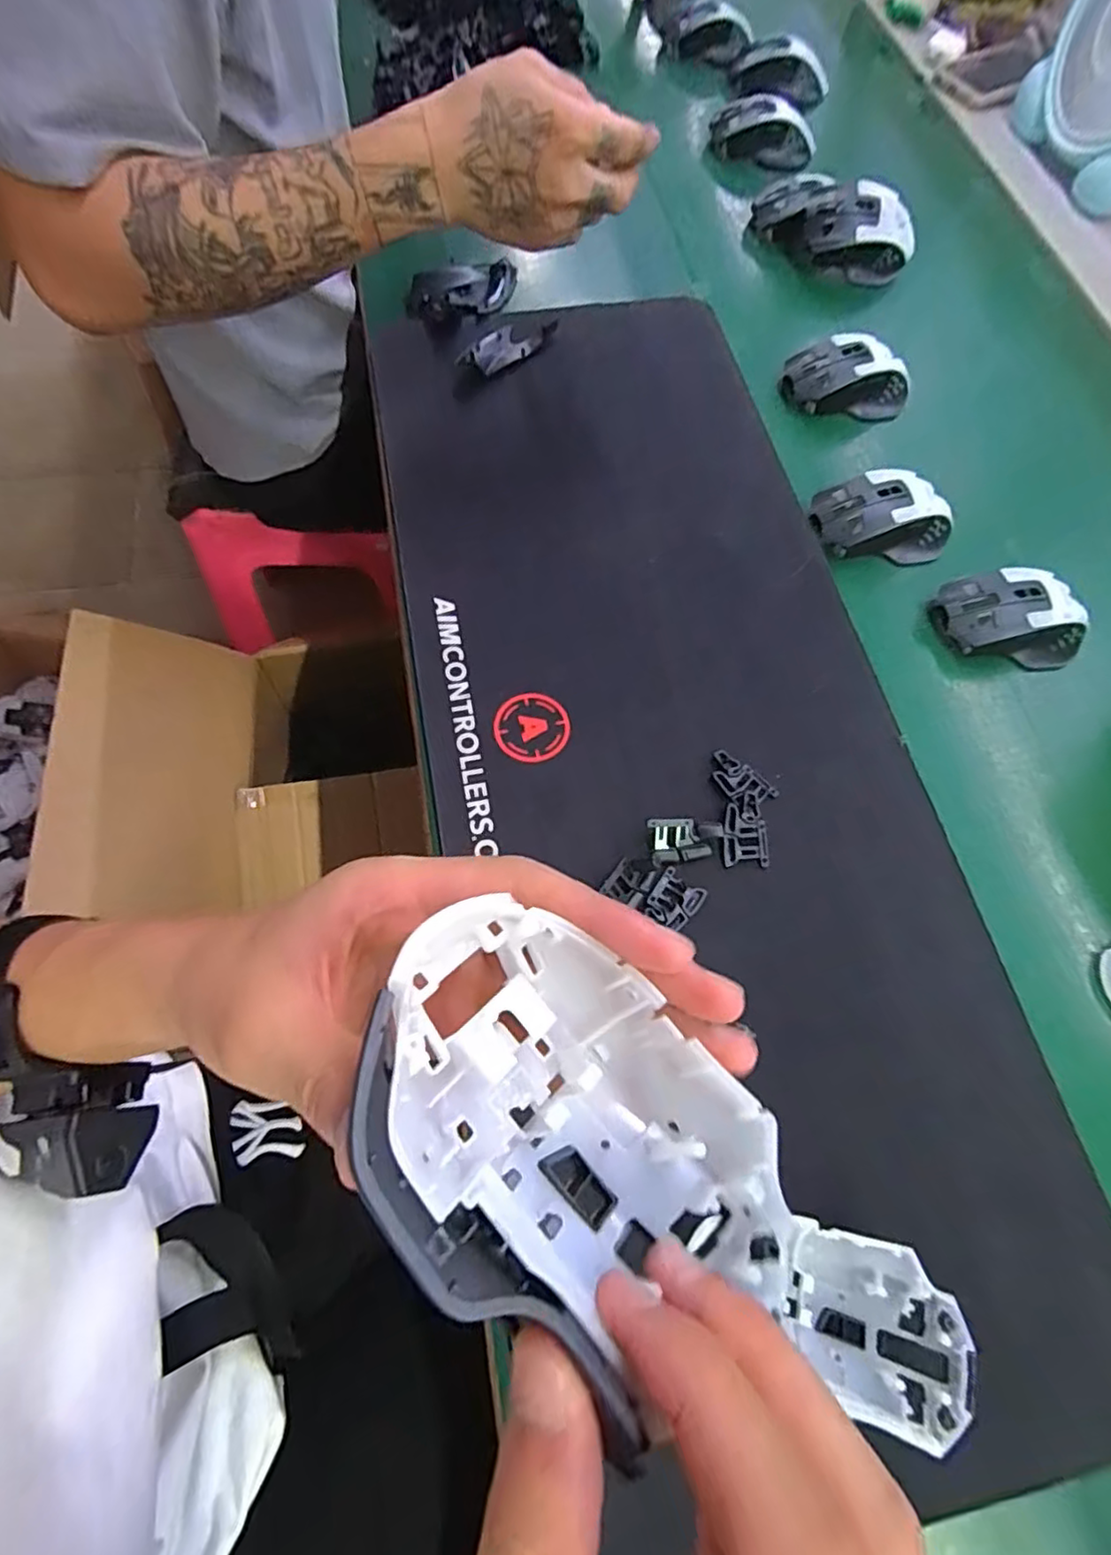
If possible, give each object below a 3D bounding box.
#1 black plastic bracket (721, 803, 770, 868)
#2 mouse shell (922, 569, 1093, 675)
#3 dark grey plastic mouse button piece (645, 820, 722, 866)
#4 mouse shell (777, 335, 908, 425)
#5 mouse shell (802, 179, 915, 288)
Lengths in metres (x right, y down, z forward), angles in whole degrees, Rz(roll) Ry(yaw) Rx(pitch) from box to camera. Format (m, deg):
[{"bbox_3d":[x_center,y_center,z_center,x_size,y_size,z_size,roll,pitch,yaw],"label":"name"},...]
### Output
[{"bbox_3d":[0.112,0.034,0.376,0.027,0.008,0.035,2,68,-4],"label":"black plastic bracket"},{"bbox_3d":[0.327,-0.115,0.452,0.100,0.034,0.060,3,68,-4],"label":"mouse shell"},{"bbox_3d":[0.076,0.036,0.369,0.041,0.011,0.023,-3,69,-6],"label":"dark grey plastic mouse button piece"},{"bbox_3d":[0.251,-0.341,0.542,0.099,0.038,0.059,-10,70,-9],"label":"mouse shell"},{"bbox_3d":[0.295,-0.528,0.615,0.102,0.063,0.045,5,68,-3],"label":"mouse shell"}]

